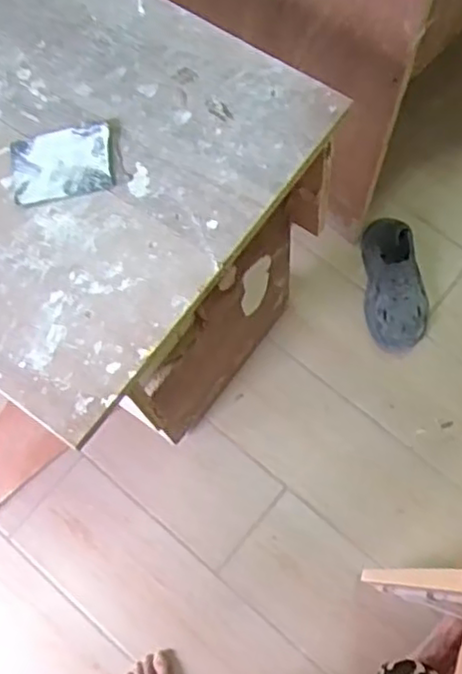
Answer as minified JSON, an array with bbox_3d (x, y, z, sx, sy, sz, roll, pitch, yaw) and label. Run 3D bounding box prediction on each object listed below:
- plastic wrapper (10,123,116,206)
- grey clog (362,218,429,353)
[{"bbox_3d":[-0.190,-0.195,0.783,0.115,0.013,0.087,-12,72,-2],"label":"plastic wrapper"},{"bbox_3d":[0.326,-0.109,1.374,0.120,0.079,0.274,0,72,2],"label":"grey clog"}]

